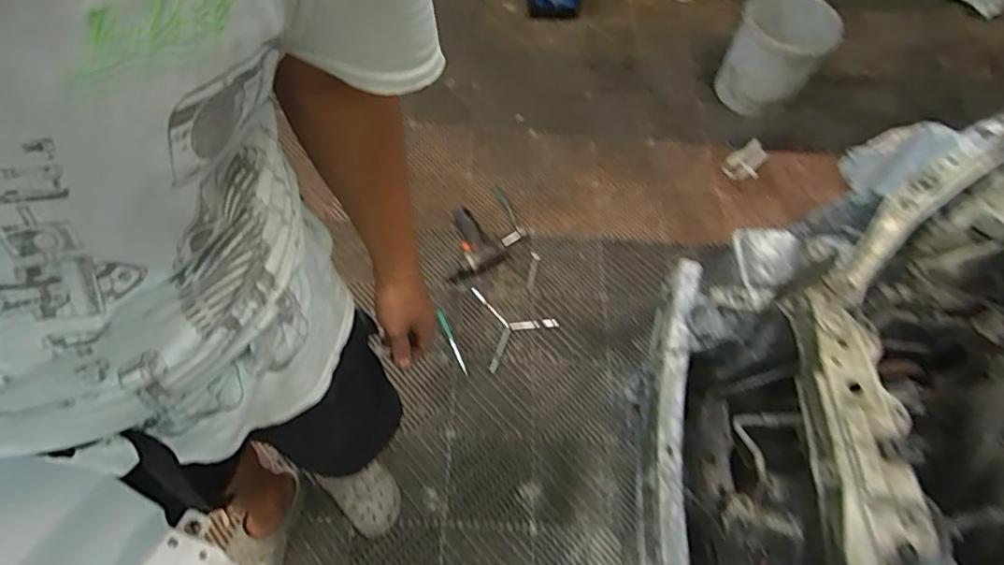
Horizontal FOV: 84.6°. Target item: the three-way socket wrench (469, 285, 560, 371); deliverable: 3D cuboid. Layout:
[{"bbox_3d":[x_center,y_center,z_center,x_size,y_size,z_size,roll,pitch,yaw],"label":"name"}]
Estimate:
[{"bbox_3d":[-0.002,0.093,1.495,0.224,0.014,0.218,-34,67,-21],"label":"three-way socket wrench"}]

